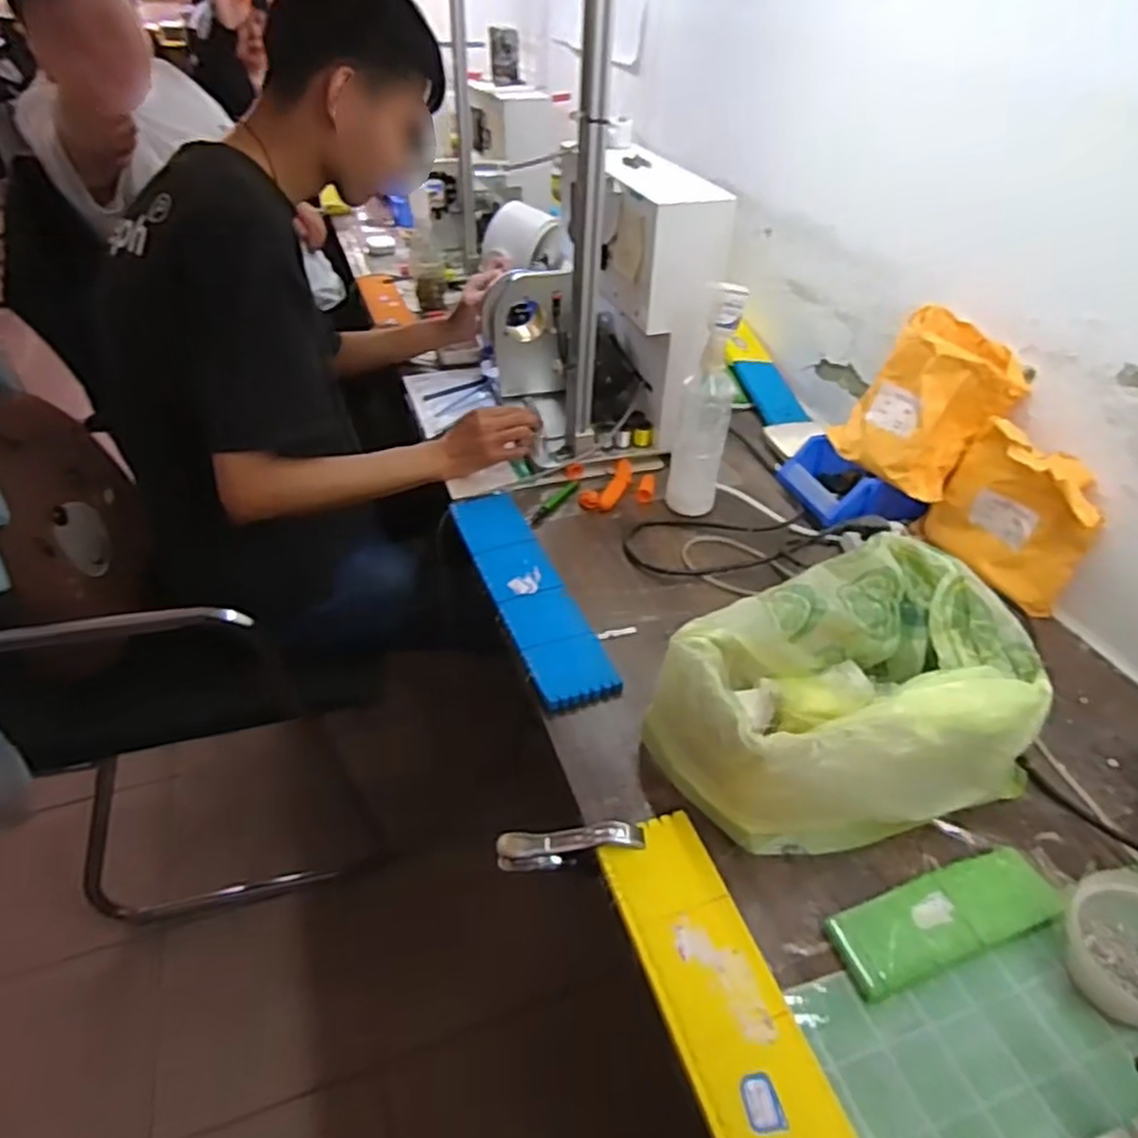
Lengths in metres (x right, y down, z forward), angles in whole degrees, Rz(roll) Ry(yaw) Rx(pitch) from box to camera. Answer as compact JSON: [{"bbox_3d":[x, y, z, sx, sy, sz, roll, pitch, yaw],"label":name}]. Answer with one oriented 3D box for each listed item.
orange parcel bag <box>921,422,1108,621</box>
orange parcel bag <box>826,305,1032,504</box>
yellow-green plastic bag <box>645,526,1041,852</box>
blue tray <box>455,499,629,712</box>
[{"bbox_3d":[0.495,-0.062,0.830,0.047,0.158,0.172,-15,43,-19],"label":"orange parcel bag"},{"bbox_3d":[0.424,-0.198,0.886,0.079,0.188,0.169,-1,36,-30],"label":"orange parcel bag"},{"bbox_3d":[0.236,0.105,0.650,0.318,0.121,0.224,-12,42,-16],"label":"yellow-green plastic bag"},{"bbox_3d":[-0.048,0.019,0.833,0.084,0.019,0.348,-13,42,-18],"label":"blue tray"}]

